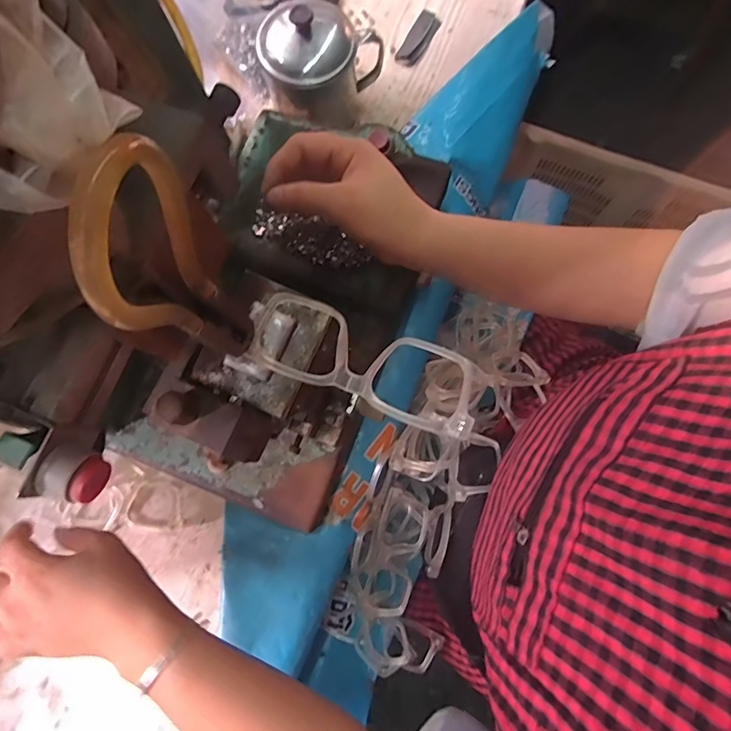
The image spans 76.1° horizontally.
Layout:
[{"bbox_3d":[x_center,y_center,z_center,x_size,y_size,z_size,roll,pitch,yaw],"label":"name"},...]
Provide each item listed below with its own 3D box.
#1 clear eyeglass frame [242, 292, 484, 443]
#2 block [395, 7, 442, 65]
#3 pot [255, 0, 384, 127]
[{"bbox_3d":[-0.001,-0.003,0.266,0.134,0.015,0.046,21,80,5],"label":"clear eyeglass frame"},{"bbox_3d":[0.060,-0.374,0.533,0.023,0.010,0.071,31,81,6],"label":"block"},{"bbox_3d":[-0.050,-0.303,0.469,0.093,0.118,0.110,42,83,8],"label":"pot"}]

